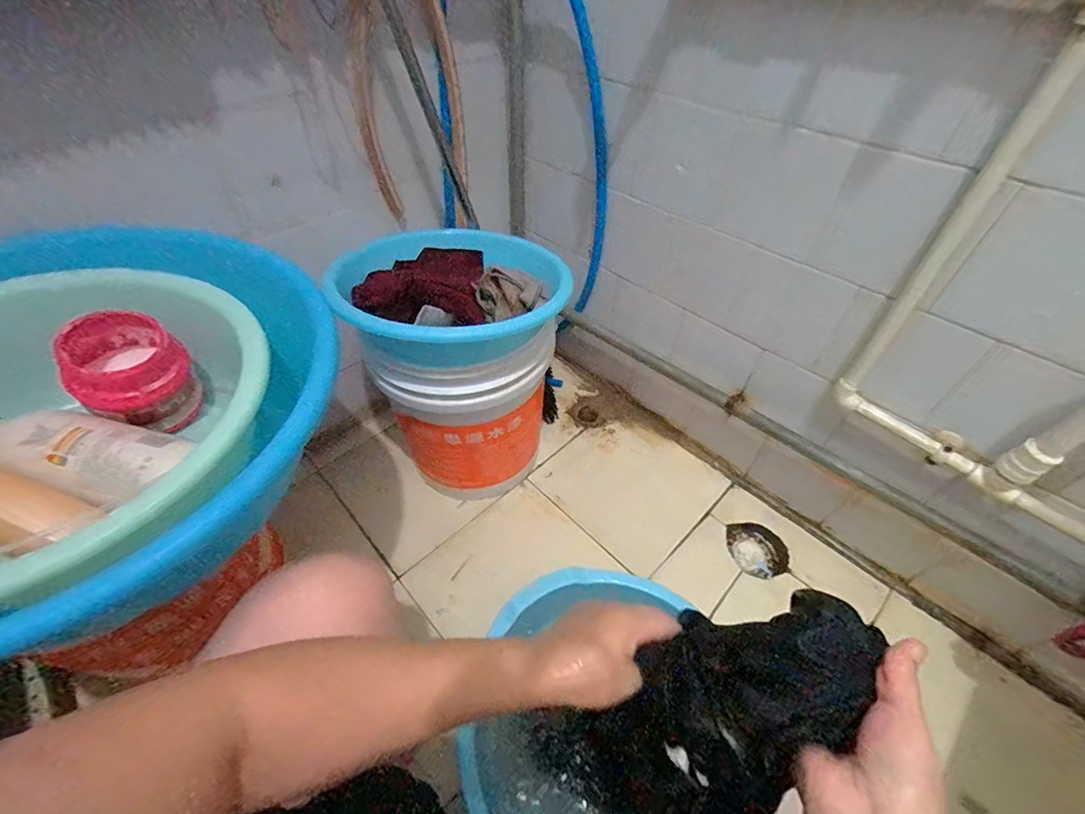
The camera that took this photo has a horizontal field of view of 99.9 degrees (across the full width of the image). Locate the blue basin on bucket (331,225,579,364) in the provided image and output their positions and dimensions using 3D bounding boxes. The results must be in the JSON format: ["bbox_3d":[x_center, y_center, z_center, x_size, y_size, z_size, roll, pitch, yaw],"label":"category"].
[{"bbox_3d":[-0.140,-0.176,0.688,0.324,0.098,0.310,-14,49,-12],"label":"blue basin on bucket"}]

